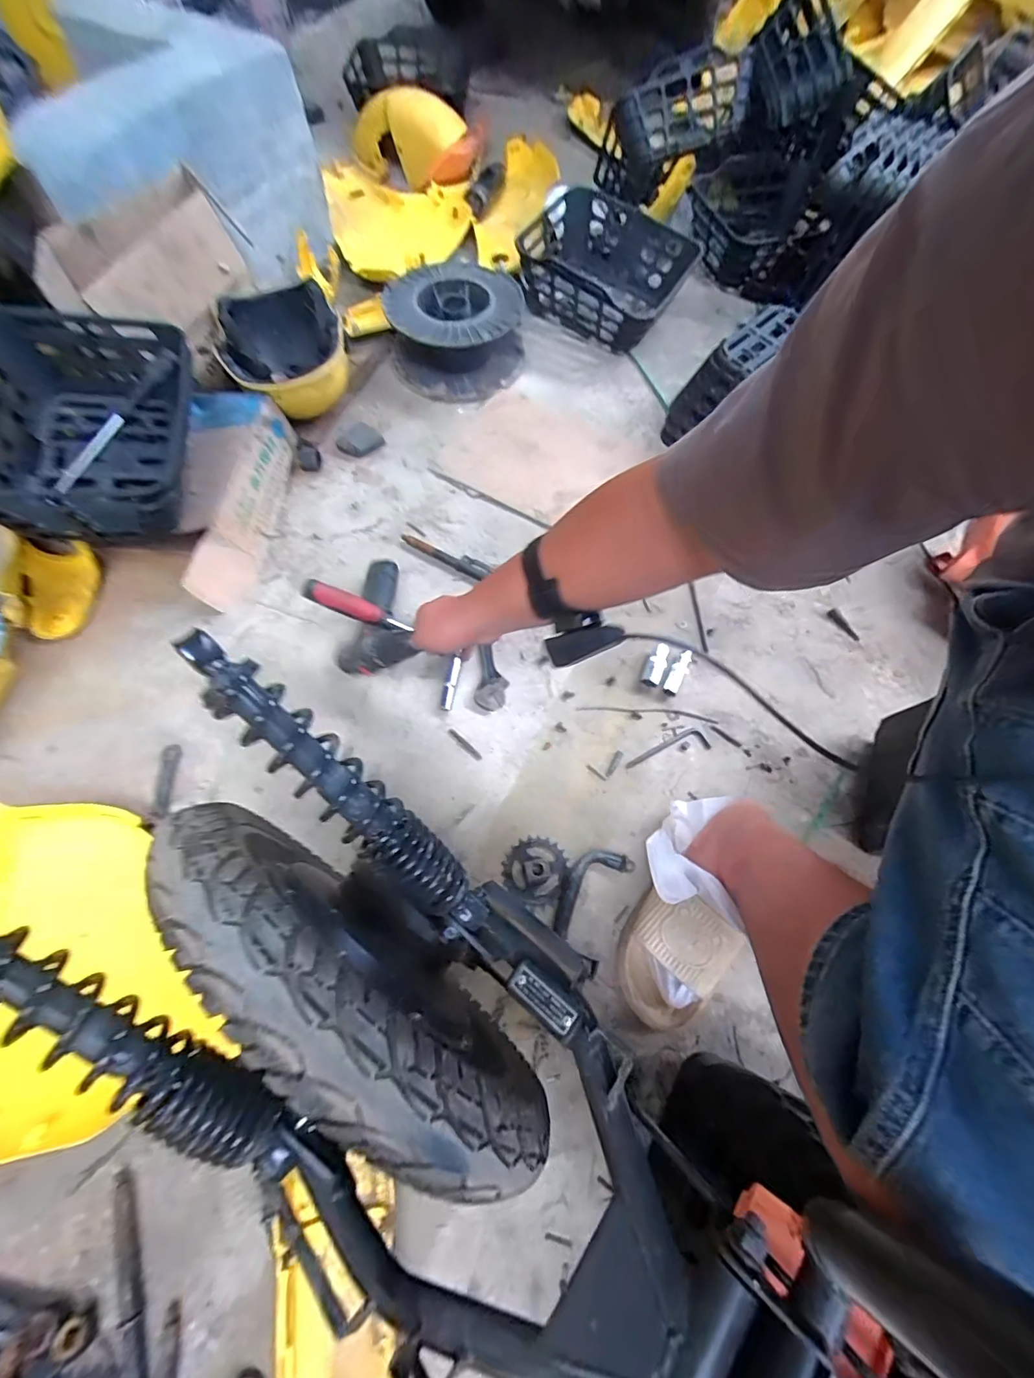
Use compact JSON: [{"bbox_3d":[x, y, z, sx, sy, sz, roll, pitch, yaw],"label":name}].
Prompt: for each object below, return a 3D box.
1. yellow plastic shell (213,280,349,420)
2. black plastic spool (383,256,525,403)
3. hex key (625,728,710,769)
[{"bbox_3d":[-0.388,-0.551,0.864,0.193,0.116,0.200,-14,68,-9],"label":"yellow plastic shell"},{"bbox_3d":[-0.115,-0.682,0.962,0.245,0.120,0.240,1,66,-2],"label":"black plastic spool"},{"bbox_3d":[0.215,0.086,0.739,0.128,0.004,0.034,-15,68,-9],"label":"hex key"}]

